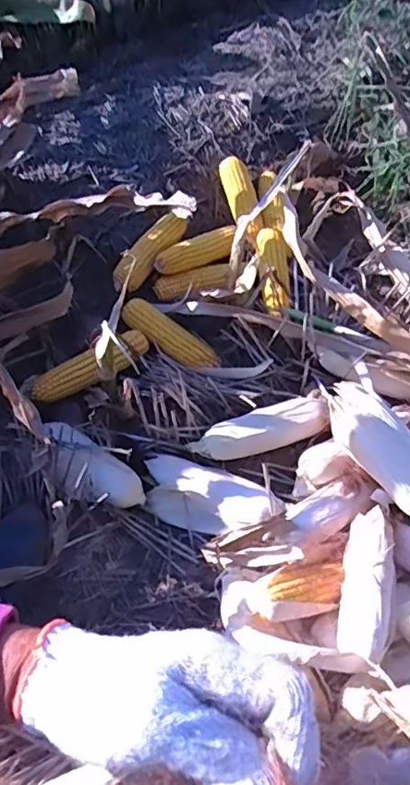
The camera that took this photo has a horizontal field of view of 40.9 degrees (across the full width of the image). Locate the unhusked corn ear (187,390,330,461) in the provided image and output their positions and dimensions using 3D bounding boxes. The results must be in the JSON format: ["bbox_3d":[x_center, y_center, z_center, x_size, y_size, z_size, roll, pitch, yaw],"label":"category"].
[{"bbox_3d":[0.087,0.052,0.821,0.215,0.046,0.064,-18,62,-12],"label":"unhusked corn ear"}]

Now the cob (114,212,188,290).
[{"bbox_3d":[-0.096,-0.251,0.967,0.174,0.039,0.049,-45,69,0],"label":"cob"}]

